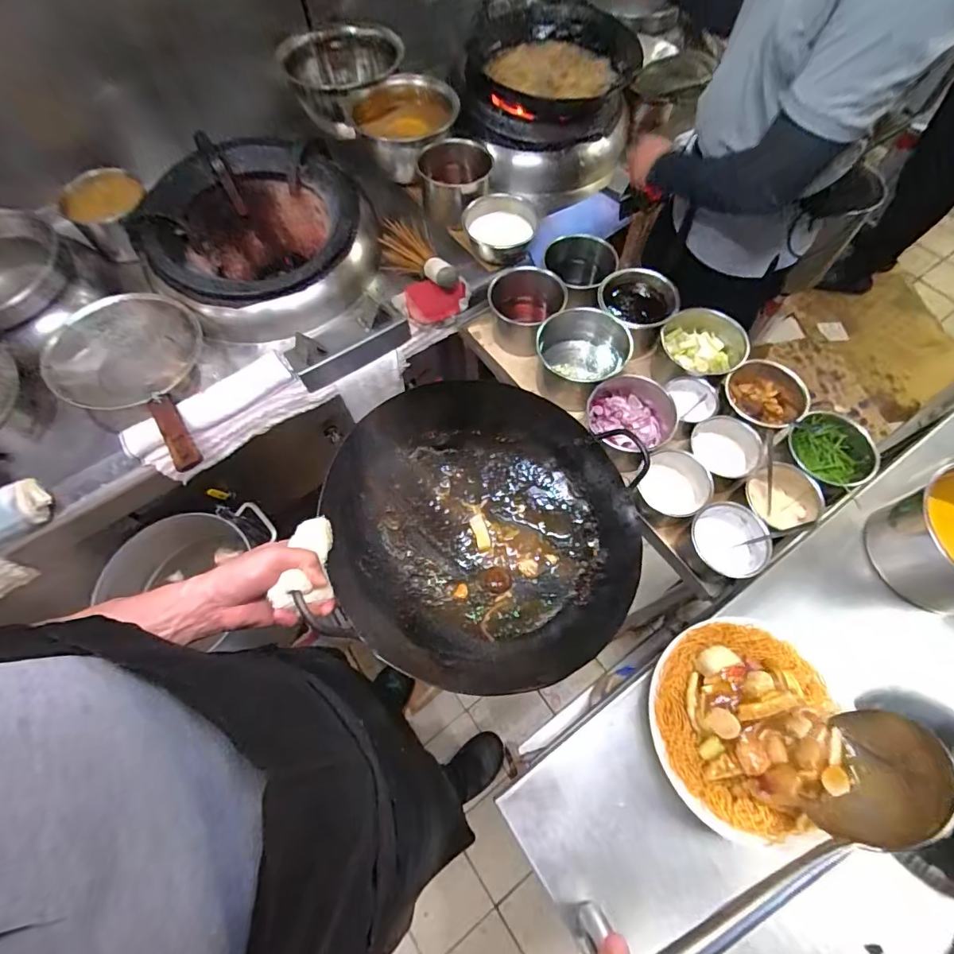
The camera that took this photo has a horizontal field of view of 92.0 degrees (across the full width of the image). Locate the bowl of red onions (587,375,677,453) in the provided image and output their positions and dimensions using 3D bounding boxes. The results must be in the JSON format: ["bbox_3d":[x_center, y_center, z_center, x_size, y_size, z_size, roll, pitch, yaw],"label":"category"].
[{"bbox_3d":[0.293,-0.109,0.845,0.160,0.064,0.148,-11,65,-4],"label":"bowl of red onions"}]

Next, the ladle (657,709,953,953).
[{"bbox_3d":[0.212,0.318,0.378,0.513,0.099,0.088,-4,62,-26],"label":"ladle"}]

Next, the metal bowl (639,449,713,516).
[{"bbox_3d":[0.344,0.005,0.790,0.103,0.065,0.124,27,68,13],"label":"metal bowl"}]

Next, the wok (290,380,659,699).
[{"bbox_3d":[0.015,0.065,0.671,0.436,0.150,0.432,23,64,-3],"label":"wok"}]

